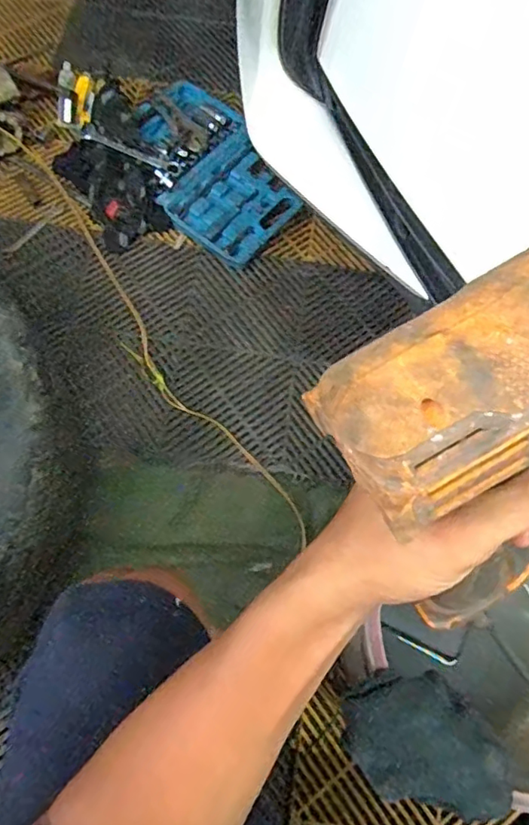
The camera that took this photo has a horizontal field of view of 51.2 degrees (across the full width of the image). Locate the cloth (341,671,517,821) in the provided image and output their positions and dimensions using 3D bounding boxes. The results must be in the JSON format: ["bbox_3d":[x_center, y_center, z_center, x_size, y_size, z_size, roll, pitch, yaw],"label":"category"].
[{"bbox_3d":[0.146,0.300,0.504,0.155,0.057,0.103,8,71,0],"label":"cloth"}]

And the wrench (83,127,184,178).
[{"bbox_3d":[-0.256,-0.504,1.055,0.213,0.011,0.032,25,74,6],"label":"wrench"}]

